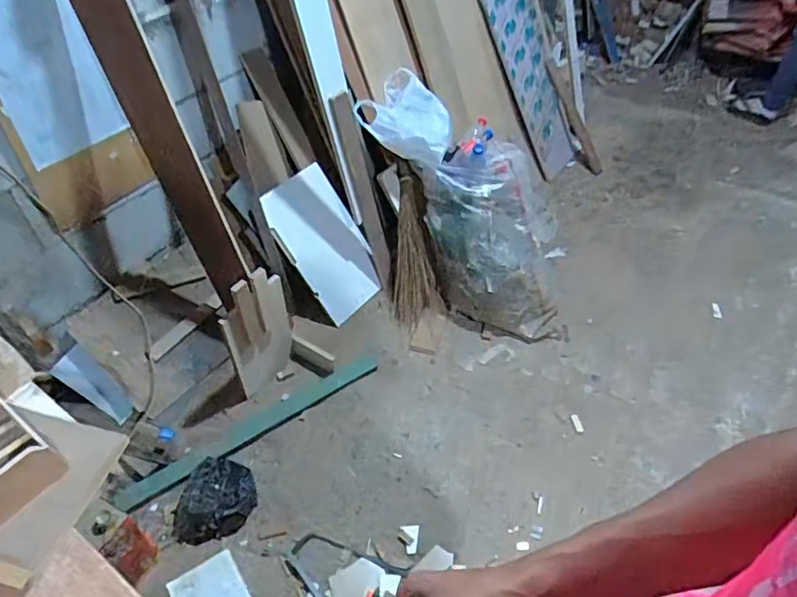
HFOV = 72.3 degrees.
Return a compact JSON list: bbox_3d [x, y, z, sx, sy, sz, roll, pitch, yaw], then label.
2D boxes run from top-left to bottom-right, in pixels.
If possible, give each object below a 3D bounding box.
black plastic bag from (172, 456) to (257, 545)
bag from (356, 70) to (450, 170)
[{"bbox_3d":[-0.491,0.538,1.473,0.200,0.048,0.236,5,46,5],"label":"black plastic bag"},{"bbox_3d":[0.018,-0.608,1.819,0.290,0.187,0.317,-8,46,-7],"label":"bag"}]

